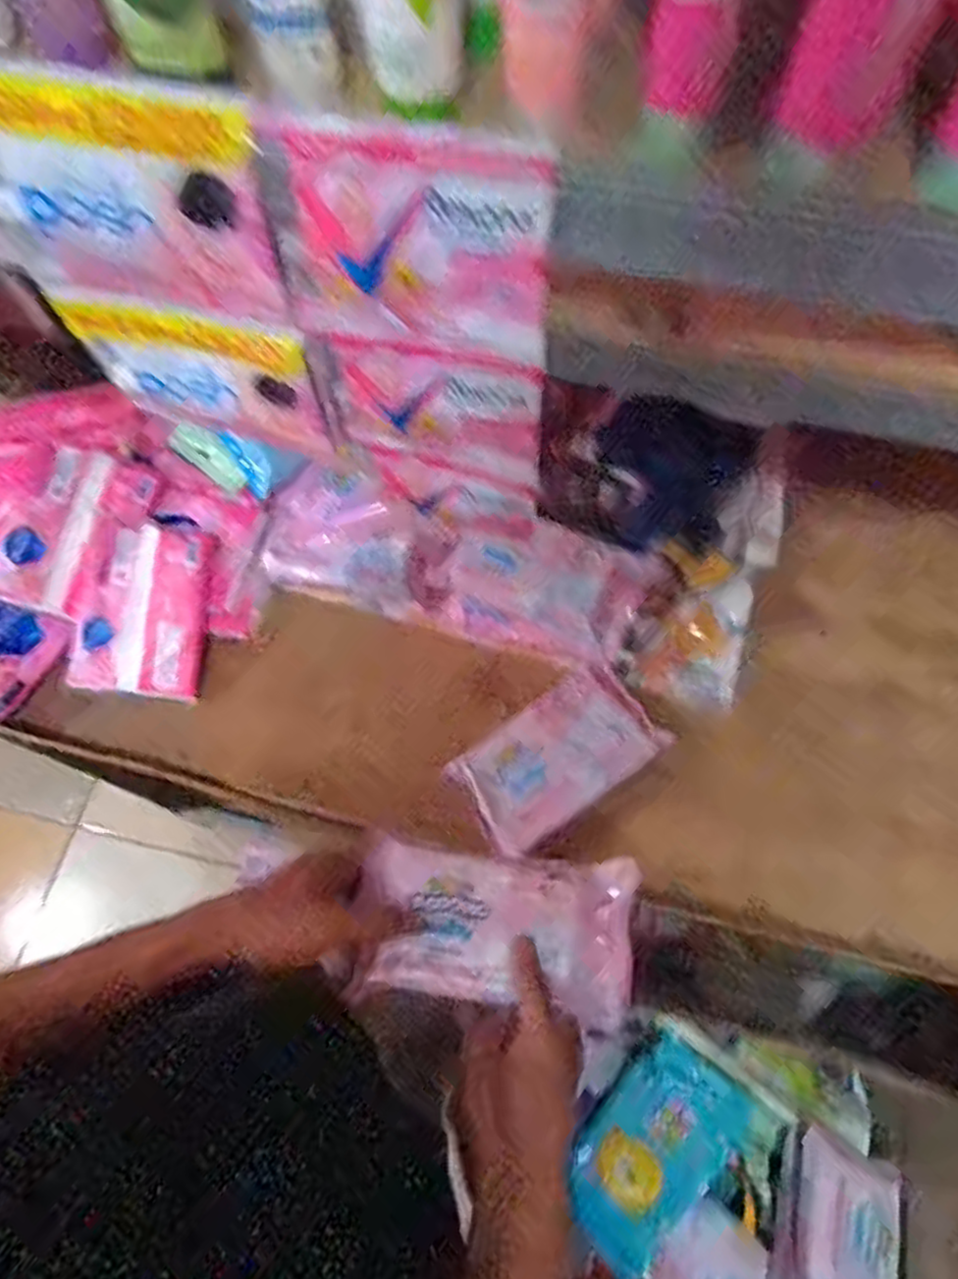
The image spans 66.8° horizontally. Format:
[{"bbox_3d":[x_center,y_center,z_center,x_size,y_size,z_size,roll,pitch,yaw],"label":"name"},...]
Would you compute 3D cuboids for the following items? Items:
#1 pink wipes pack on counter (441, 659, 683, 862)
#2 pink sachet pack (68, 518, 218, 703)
[{"bbox_3d":[0.070,0.102,0.634,0.176,0.043,0.098,-35,72,-12],"label":"pink wipes pack on counter"},{"bbox_3d":[-0.303,-0.028,0.672,0.106,0.035,0.157,13,92,-15],"label":"pink sachet pack"}]

